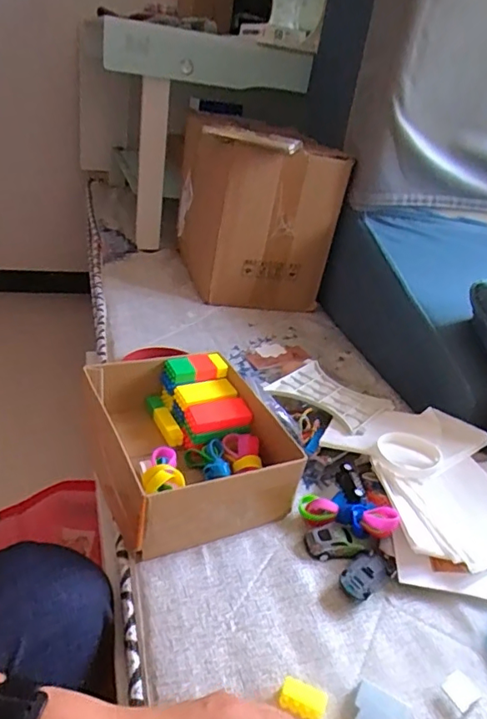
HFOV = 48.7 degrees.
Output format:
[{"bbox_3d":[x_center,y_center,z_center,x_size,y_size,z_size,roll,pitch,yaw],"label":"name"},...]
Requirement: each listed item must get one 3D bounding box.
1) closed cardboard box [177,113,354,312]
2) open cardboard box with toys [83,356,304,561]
[{"bbox_3d":[0.017,-0.287,1.036,0.251,0.288,0.275,2,31,-14],"label":"closed cardboard box"},{"bbox_3d":[-0.064,0.087,0.579,0.169,0.084,0.220,-6,34,-26],"label":"open cardboard box with toys"}]

